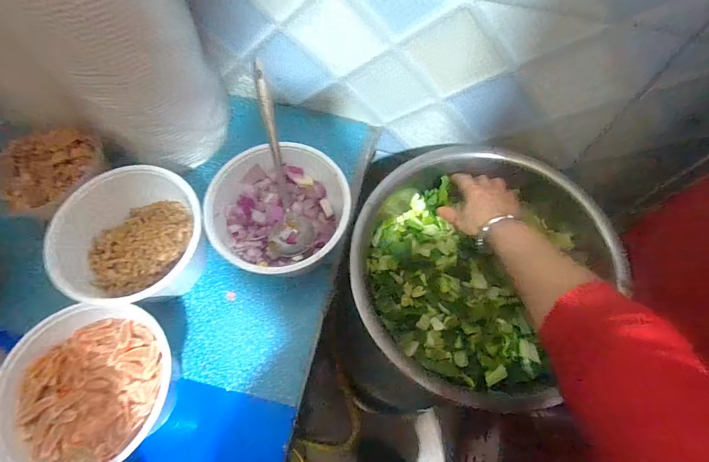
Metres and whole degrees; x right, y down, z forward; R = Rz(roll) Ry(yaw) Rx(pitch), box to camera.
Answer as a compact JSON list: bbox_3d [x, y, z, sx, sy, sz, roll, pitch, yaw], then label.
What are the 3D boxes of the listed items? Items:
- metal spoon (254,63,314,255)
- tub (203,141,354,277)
[{"bbox_3d":[-0.094,-0.090,0.482,0.056,0.041,0.242,-9,93,-4],"label":"metal spoon"},{"bbox_3d":[-0.091,-0.021,0.493,0.164,0.100,0.148,-5,67,-2],"label":"tub"}]

